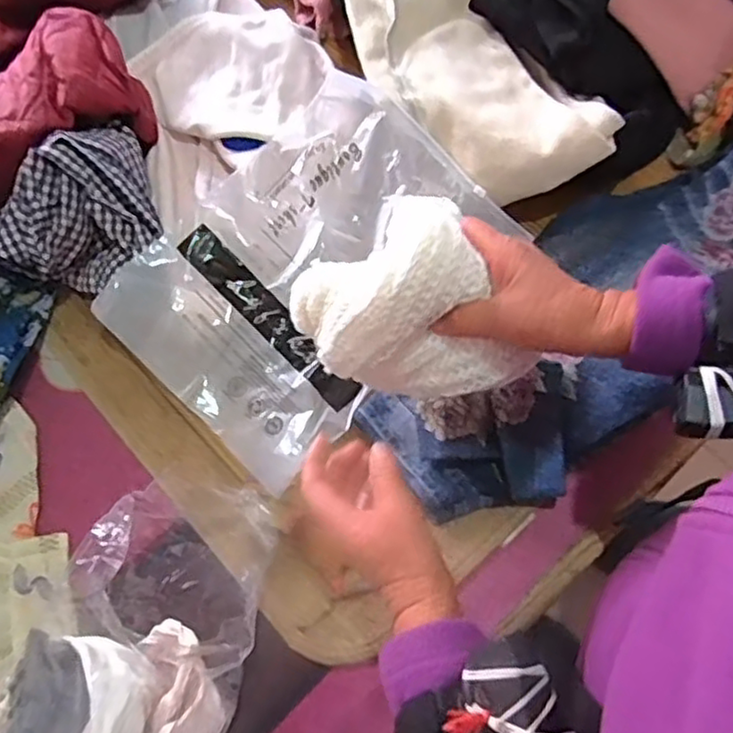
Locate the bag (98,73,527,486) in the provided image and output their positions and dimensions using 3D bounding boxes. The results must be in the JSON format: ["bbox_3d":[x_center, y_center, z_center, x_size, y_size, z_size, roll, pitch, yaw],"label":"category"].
[{"bbox_3d":[-0.057,-0.093,0.673,0.260,0.050,0.351,43,85,9],"label":"bag"}]

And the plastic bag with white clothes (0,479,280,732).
[{"bbox_3d":[-0.209,0.259,0.502,0.205,0.137,0.369,11,72,6],"label":"plastic bag with white clothes"}]

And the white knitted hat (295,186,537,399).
[{"bbox_3d":[0.025,-0.038,0.450,0.139,0.119,0.107,-15,71,-3],"label":"white knitted hat"}]

